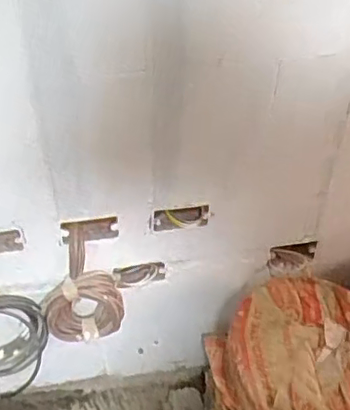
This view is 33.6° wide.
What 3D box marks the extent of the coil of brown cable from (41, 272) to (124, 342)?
[{"bbox_3d":[-0.169,0.192,1.072,0.143,0.145,0.048,-9,44,-10],"label":"coil of brown cable"}]

